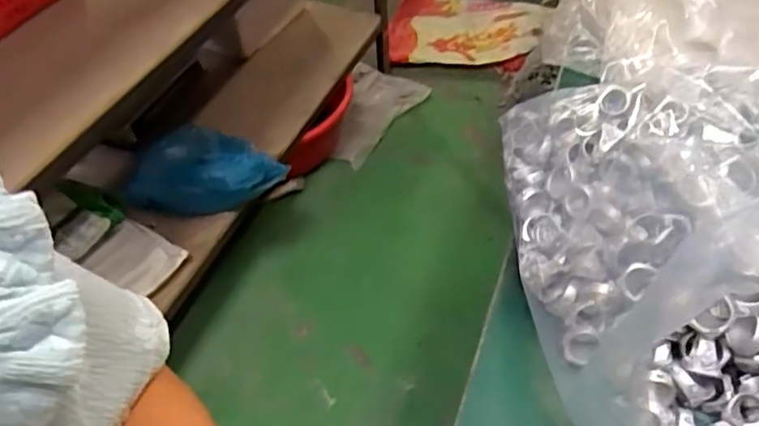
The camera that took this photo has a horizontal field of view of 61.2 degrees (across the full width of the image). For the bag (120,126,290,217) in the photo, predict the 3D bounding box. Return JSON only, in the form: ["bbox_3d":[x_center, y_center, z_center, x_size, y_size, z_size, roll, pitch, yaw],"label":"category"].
[{"bbox_3d":[-0.332,-0.087,1.245,0.297,0.120,0.176,-2,47,1],"label":"bag"}]

